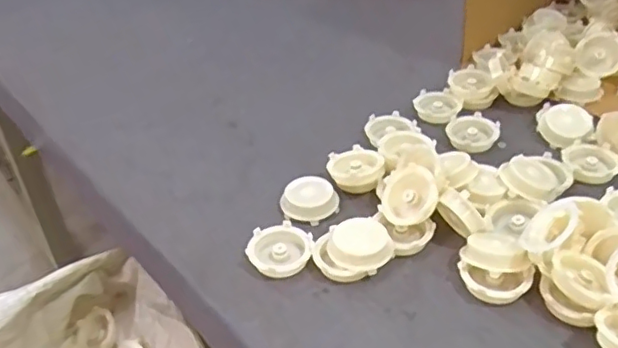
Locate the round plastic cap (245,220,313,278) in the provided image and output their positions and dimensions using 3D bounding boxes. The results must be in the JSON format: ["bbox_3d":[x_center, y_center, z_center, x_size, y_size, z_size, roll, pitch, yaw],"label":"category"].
[{"bbox_3d":[-0.027,0.070,0.538,0.059,0.017,0.058,-3,38,2],"label":"round plastic cap"}]

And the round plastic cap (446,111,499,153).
[{"bbox_3d":[0.190,-0.047,0.678,0.055,0.016,0.053,-3,38,2],"label":"round plastic cap"}]

